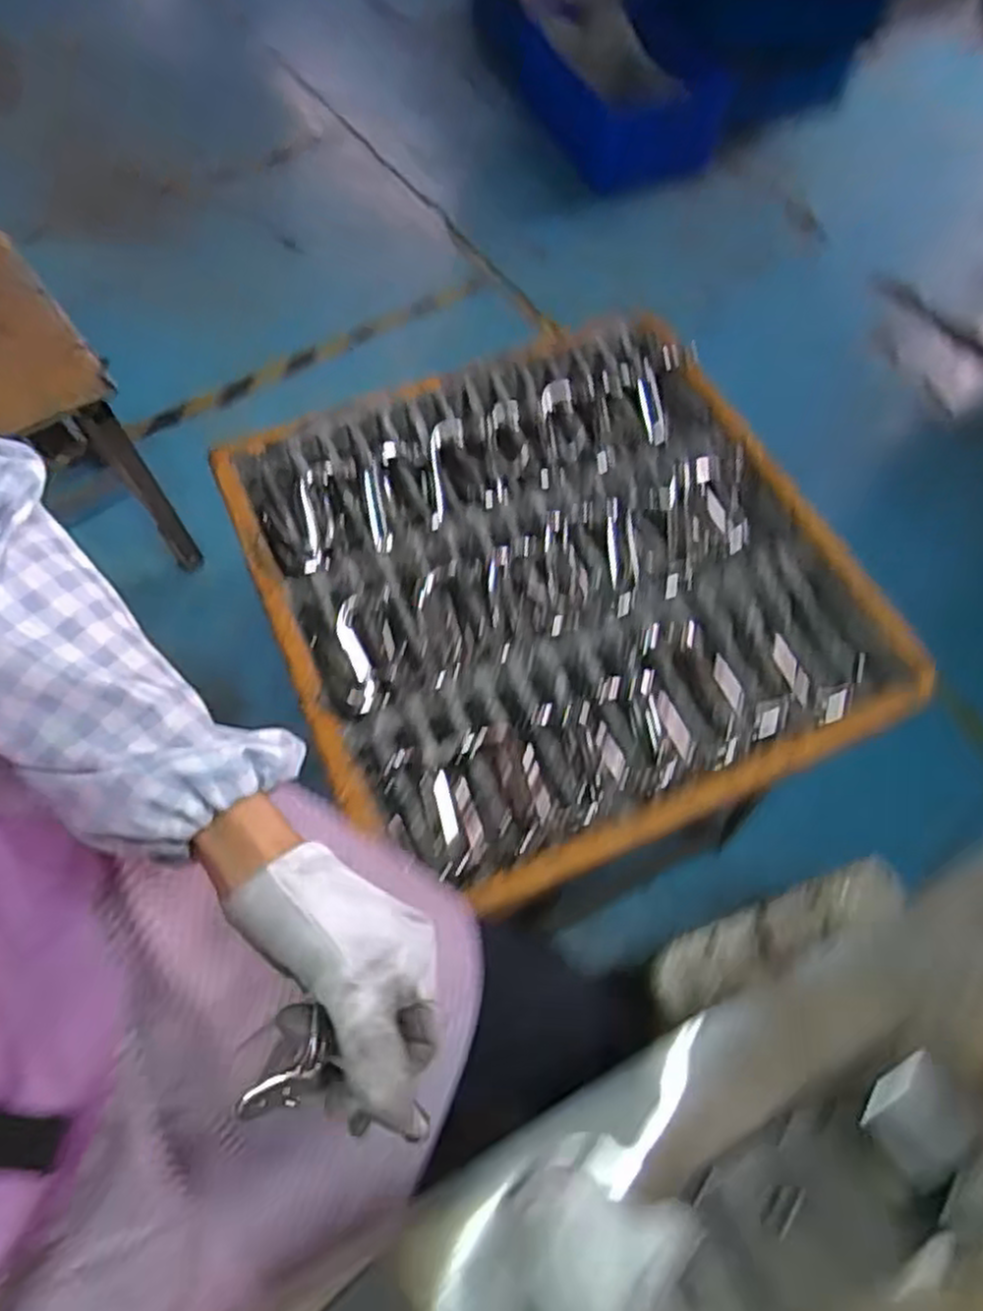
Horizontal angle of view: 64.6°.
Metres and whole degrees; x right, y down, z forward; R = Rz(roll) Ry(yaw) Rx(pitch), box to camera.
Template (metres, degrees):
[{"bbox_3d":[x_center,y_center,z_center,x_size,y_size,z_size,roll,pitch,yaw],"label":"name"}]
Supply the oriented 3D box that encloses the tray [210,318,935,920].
[{"bbox_3d":[0.063,-0.079,0.791,0.555,0.058,0.550,-24,65,-13],"label":"tray"}]

